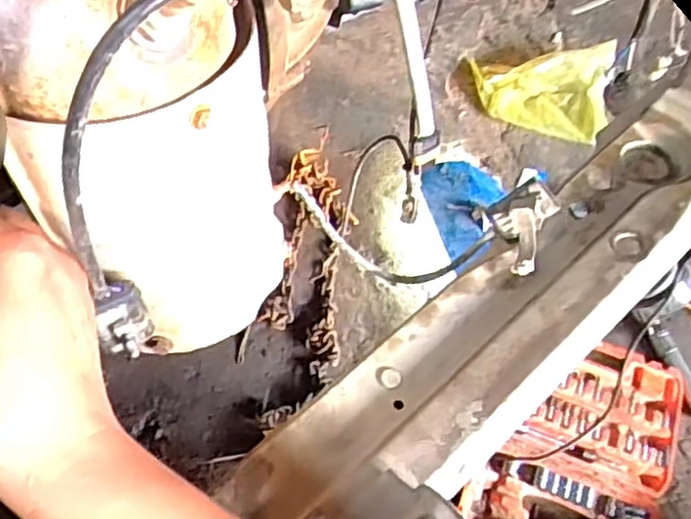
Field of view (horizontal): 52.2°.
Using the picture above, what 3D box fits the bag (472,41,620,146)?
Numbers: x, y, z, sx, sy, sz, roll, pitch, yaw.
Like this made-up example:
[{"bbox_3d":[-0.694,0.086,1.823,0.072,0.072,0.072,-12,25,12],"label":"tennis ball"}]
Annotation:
[{"bbox_3d":[0.343,-0.320,1.256,0.235,0.072,0.199,14,58,4],"label":"bag"}]

